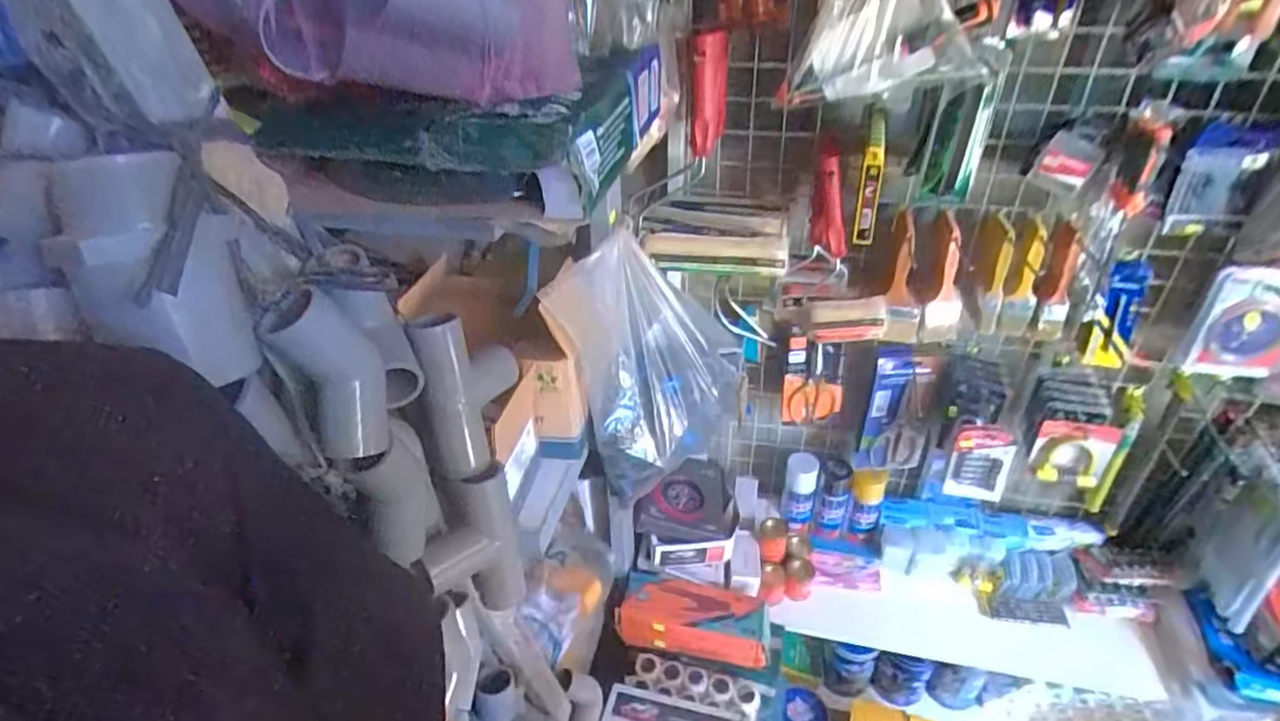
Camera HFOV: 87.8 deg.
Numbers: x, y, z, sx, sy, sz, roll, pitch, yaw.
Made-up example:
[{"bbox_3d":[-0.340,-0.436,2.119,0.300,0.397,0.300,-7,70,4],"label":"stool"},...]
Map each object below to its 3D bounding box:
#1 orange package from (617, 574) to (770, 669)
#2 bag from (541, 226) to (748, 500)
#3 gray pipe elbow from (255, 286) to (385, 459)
[{"bbox_3d":[0.099,0.473,1.222,0.268,0.070,0.119,6,35,11],"label":"orange package"},{"bbox_3d":[0.026,-0.003,0.963,0.187,0.345,0.286,12,37,20],"label":"bag"},{"bbox_3d":[-0.149,0.007,0.325,0.043,0.079,0.035,-17,37,-21],"label":"gray pipe elbow"}]

